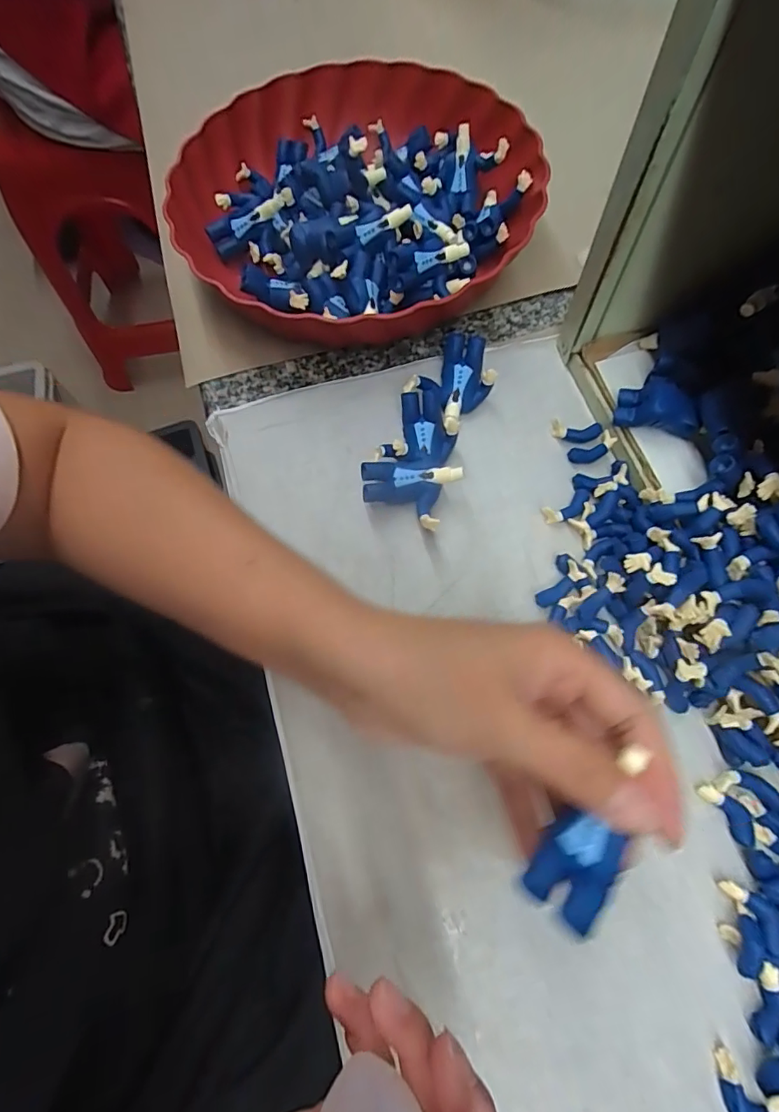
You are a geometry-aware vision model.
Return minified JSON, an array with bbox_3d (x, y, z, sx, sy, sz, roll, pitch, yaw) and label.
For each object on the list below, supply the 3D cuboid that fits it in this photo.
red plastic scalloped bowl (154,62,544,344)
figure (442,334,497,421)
[{"bbox_3d":[-0.021,-0.249,0.348,0.237,0.051,0.245,-1,70,2],"label":"red plastic scalloped bowl"},{"bbox_3d":[0.048,-0.111,0.306,0.029,0.014,0.045,3,102,-3],"label":"figure"}]

